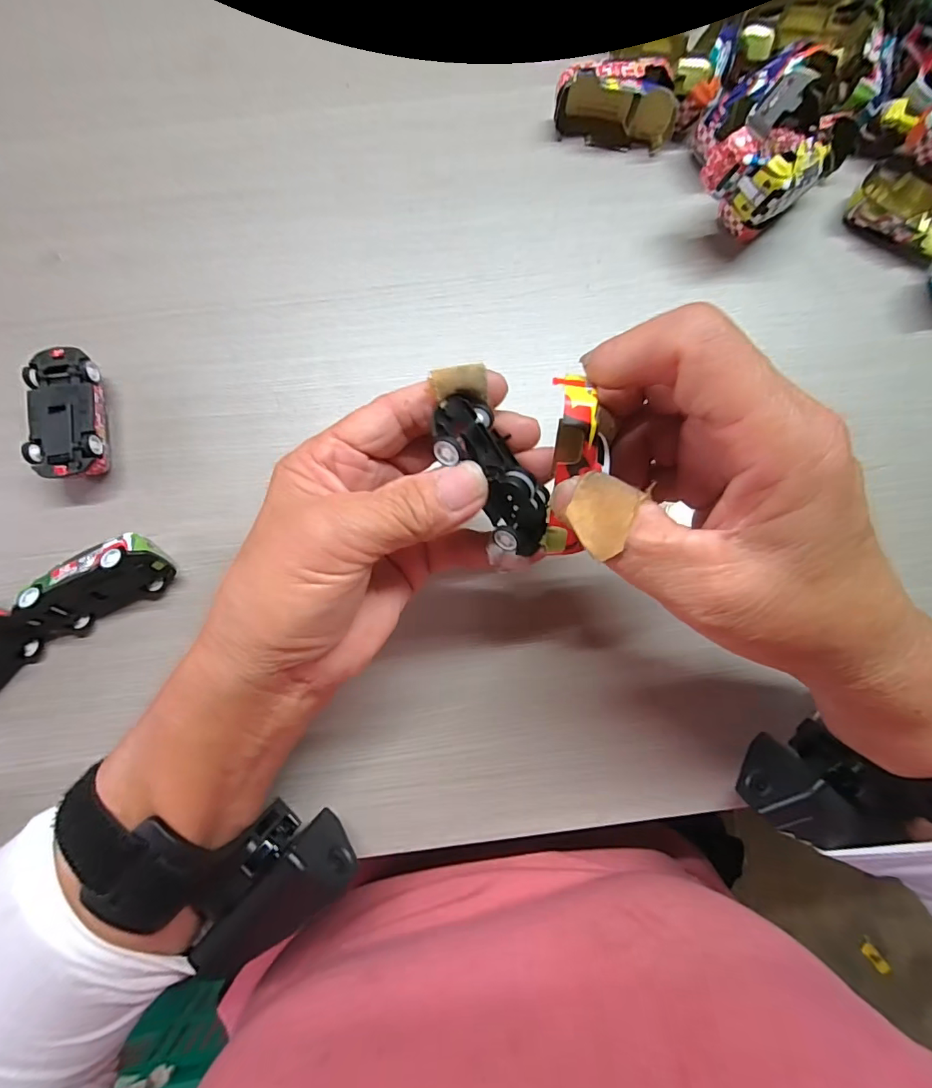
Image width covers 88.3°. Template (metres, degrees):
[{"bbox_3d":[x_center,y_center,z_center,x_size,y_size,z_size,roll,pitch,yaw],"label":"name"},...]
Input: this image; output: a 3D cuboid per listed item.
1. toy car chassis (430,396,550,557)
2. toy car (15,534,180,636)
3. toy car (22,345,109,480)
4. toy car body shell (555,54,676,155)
[{"bbox_3d":[0.011,-0.024,0.175,0.024,0.020,0.061,-35,104,-6],"label":"toy car chassis"},{"bbox_3d":[-0.173,0.018,0.225,0.064,0.033,0.020,-26,55,-4],"label":"toy car"},{"bbox_3d":[-0.195,-0.063,0.239,0.031,0.021,0.065,-8,83,-3],"label":"toy car"},{"bbox_3d":[0.086,-0.250,0.269,0.068,0.027,0.025,5,82,-1],"label":"toy car body shell"}]

